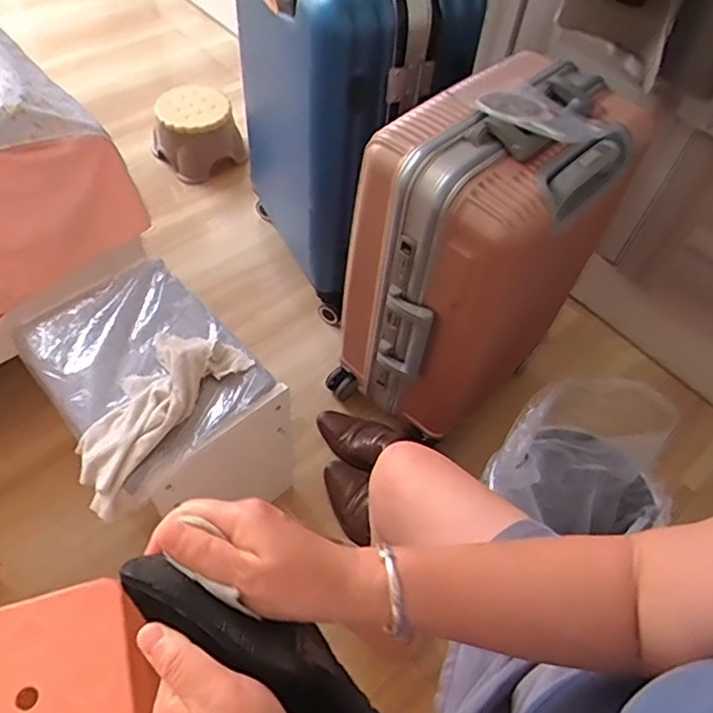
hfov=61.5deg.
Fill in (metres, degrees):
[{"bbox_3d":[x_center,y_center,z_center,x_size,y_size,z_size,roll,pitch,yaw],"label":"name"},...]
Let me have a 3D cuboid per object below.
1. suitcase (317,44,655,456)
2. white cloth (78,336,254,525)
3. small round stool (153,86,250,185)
[{"bbox_3d":[0.197,-0.151,0.975,0.389,0.546,0.249,-29,62,-23],"label":"suitcase"},{"bbox_3d":[-0.268,0.058,0.777,0.127,0.059,0.268,33,59,17],"label":"white cloth"},{"bbox_3d":[-0.440,-0.617,1.643,0.224,0.181,0.174,-26,61,-21],"label":"small round stool"}]

